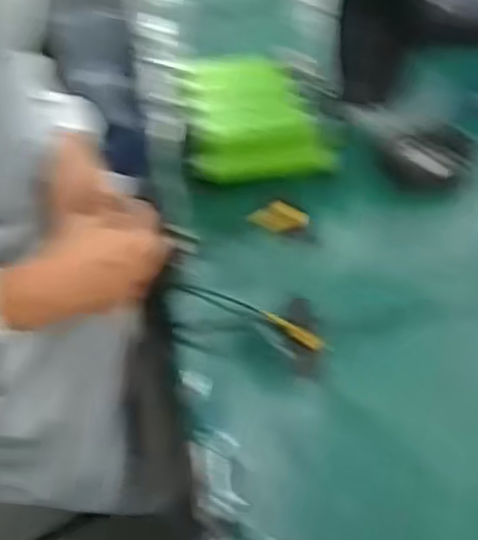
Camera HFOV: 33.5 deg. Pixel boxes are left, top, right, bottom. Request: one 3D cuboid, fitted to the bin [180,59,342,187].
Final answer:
[{"bbox_3d":[0.014,-0.165,0.836,0.142,0.063,0.153,-6,48,-9],"label":"bin"}]

